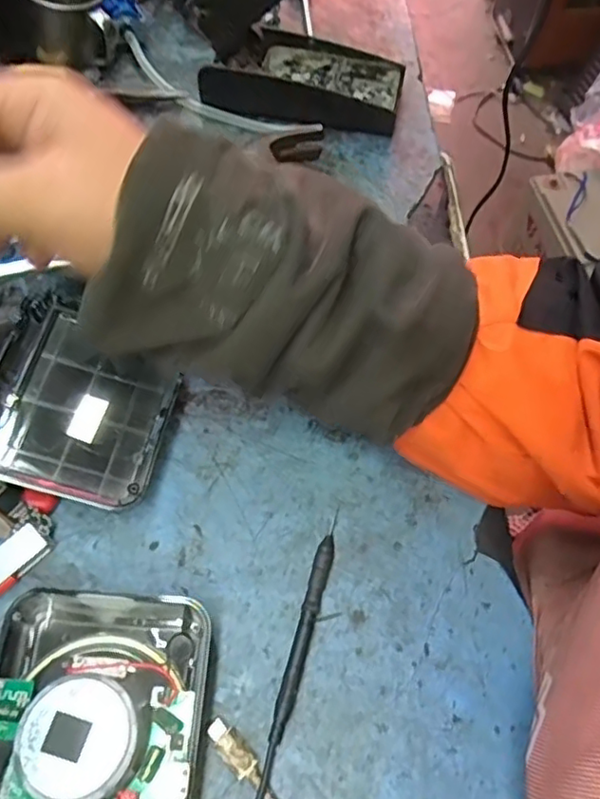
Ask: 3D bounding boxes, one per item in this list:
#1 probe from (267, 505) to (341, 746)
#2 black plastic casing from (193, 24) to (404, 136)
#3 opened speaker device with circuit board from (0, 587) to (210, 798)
[{"bbox_3d":[0.004,0.111,0.310,0.009,0.011,0.112,16,61,6],"label":"probe"},{"bbox_3d":[0.005,-0.265,0.508,0.156,0.032,0.077,11,61,3],"label":"black plastic casing"},{"bbox_3d":[-0.092,0.144,0.270,0.096,0.040,0.118,5,61,-1],"label":"opened speaker device with circuit board"}]

